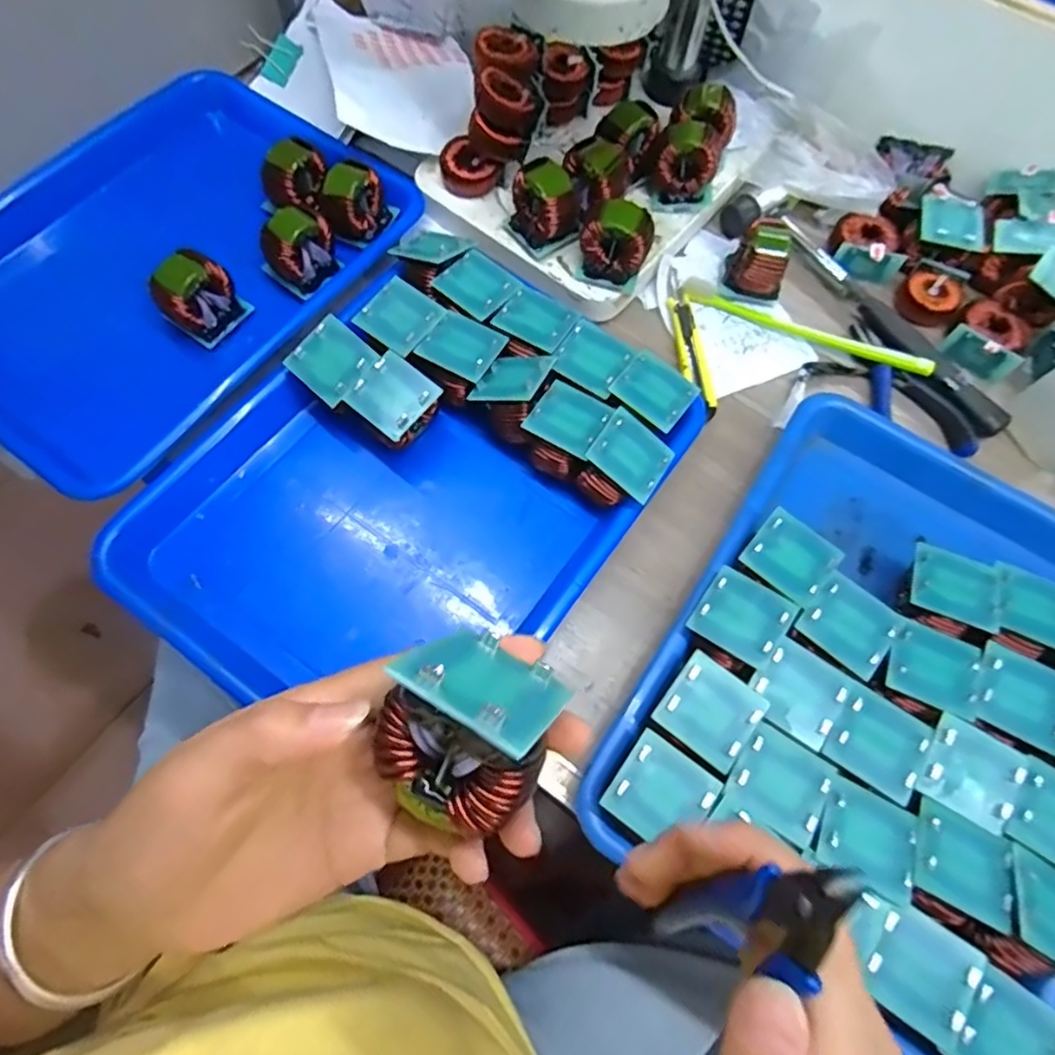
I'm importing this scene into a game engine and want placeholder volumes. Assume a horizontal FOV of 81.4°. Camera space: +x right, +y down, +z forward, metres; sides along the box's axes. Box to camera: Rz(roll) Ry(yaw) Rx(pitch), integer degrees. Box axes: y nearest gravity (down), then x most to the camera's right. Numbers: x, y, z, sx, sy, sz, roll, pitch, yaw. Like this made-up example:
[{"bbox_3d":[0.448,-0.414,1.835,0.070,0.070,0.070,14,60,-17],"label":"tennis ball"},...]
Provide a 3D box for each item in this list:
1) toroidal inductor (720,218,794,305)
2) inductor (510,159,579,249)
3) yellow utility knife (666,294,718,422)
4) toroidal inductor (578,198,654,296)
[{"bbox_3d":[0.178,-0.203,0.468,0.046,0.044,0.043,21,70,6],"label":"toroidal inductor"},{"bbox_3d":[0.011,-0.231,0.443,0.032,0.056,0.042,-34,74,-14],"label":"inductor"},{"bbox_3d":[0.123,-0.127,0.453,0.020,0.010,0.105,-6,66,-6],"label":"yellow utility knife"},{"bbox_3d":[0.061,-0.198,0.433,0.048,0.051,0.030,12,68,2],"label":"toroidal inductor"}]

